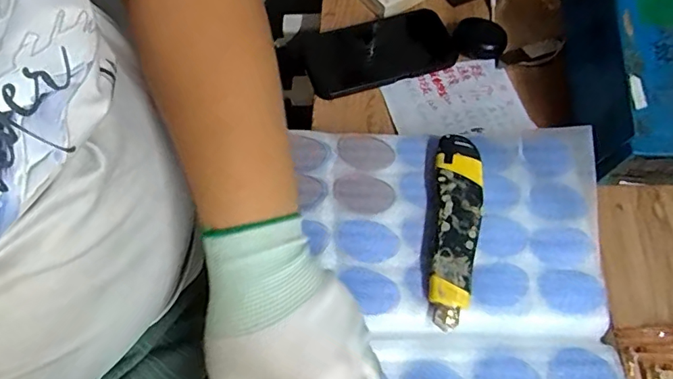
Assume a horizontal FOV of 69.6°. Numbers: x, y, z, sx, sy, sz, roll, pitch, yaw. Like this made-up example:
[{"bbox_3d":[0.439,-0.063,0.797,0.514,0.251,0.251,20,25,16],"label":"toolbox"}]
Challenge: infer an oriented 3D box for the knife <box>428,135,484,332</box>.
[{"bbox_3d":[0.097,0.031,0.392,0.039,0.024,0.156,7,63,0],"label":"knife"}]

